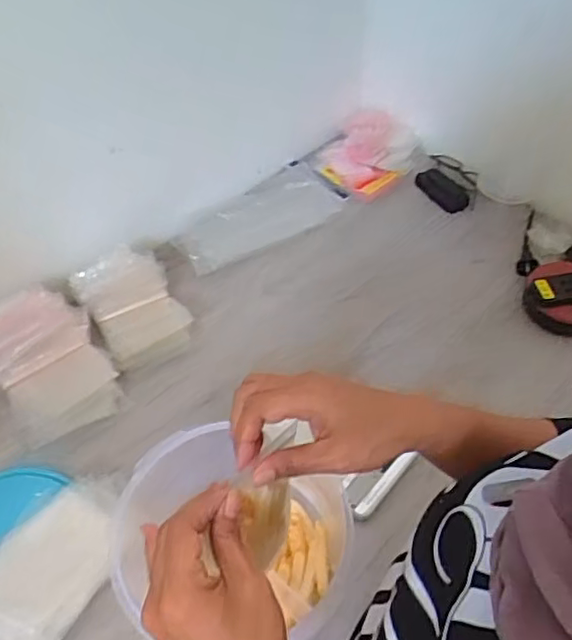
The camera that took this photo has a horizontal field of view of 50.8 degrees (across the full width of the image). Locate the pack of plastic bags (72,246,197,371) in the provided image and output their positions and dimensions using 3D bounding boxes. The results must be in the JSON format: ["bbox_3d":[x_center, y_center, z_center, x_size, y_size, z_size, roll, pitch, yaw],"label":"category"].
[{"bbox_3d":[-0.221,-0.024,0.882,0.133,0.058,0.178,-27,54,-18],"label":"pack of plastic bags"}]

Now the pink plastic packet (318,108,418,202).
[{"bbox_3d":[0.153,-0.319,1.118,0.157,0.063,0.194,36,61,28],"label":"pink plastic packet"}]

